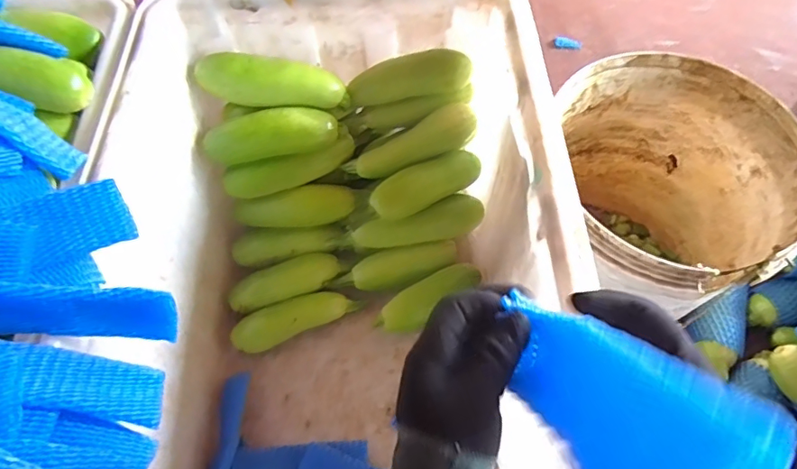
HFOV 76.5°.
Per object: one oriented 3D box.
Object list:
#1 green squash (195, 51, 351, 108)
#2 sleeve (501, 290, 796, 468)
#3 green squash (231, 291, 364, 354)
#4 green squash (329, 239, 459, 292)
[{"bbox_3d":[-0.180,-0.208,0.700,0.212,0.065,0.059,2,60,3],"label":"green squash"},{"bbox_3d":[0.099,0.076,0.217,0.039,0.159,0.065,38,96,-10],"label":"sleeve"},{"bbox_3d":[-0.152,0.132,0.776,0.196,0.061,0.054,-22,62,-11],"label":"green squash"},{"bbox_3d":[-0.004,0.056,0.823,0.210,0.054,0.051,-11,61,-5],"label":"green squash"}]

